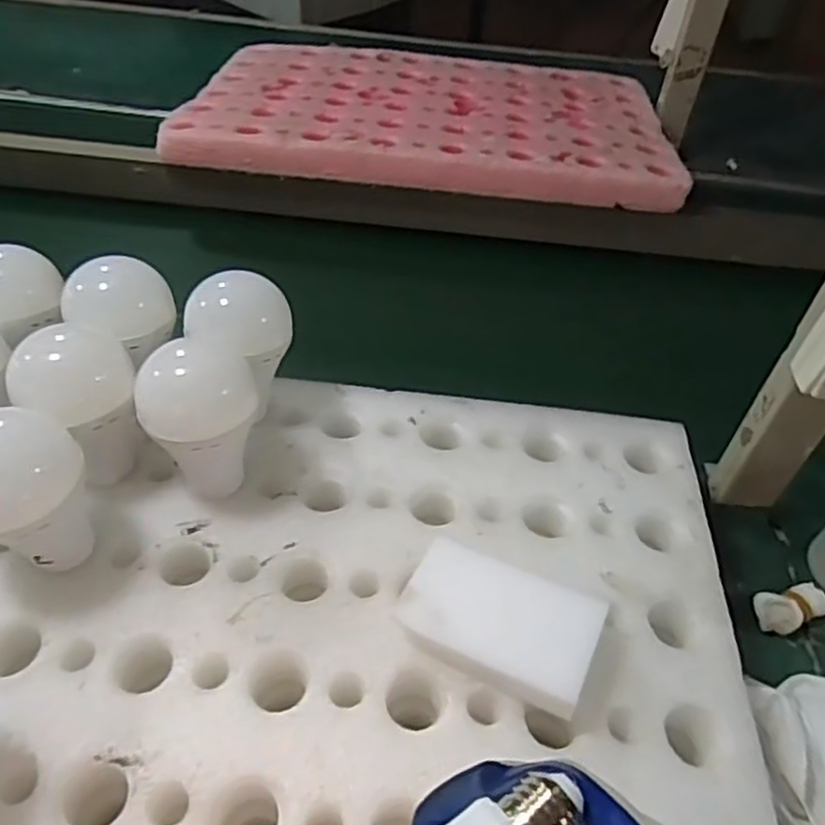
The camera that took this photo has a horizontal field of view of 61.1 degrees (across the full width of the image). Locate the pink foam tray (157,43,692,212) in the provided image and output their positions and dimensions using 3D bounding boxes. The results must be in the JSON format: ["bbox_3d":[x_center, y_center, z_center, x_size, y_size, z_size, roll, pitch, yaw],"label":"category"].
[{"bbox_3d":[0.022,-0.366,0.826,0.536,0.033,0.364,6,46,1],"label":"pink foam tray"}]

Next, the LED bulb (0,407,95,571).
[{"bbox_3d":[-0.199,0.049,0.362,0.063,0.086,0.065,-24,52,-25],"label":"LED bulb"}]

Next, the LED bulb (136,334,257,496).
[{"bbox_3d":[-0.121,0.009,0.407,0.063,0.093,0.070,-15,49,-18],"label":"LED bulb"}]

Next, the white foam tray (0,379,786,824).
[{"bbox_3d":[-0.092,0.102,0.364,0.537,0.038,0.370,7,46,2],"label":"white foam tray"}]

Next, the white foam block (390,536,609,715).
[{"bbox_3d":[0.043,0.110,0.362,0.098,0.036,0.059,21,48,15],"label":"white foam block"}]

